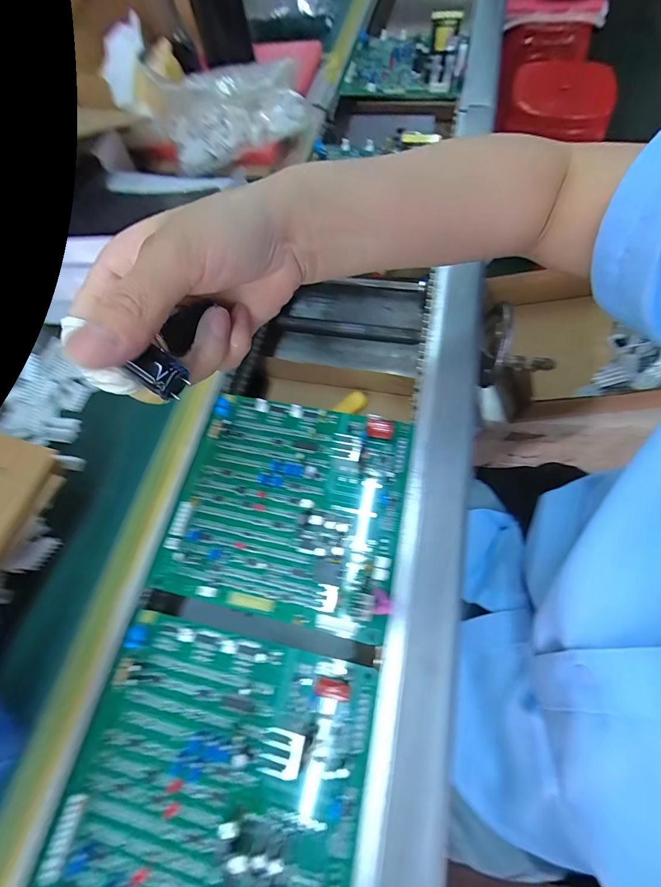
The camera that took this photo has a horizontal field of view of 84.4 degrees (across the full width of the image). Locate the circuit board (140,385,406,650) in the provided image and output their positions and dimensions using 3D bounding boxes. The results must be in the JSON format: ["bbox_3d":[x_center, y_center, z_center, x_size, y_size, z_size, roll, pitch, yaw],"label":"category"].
[{"bbox_3d":[-0.036,0.044,0.298,0.181,0.024,0.175,10,67,9],"label":"circuit board"}]

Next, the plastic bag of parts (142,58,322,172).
[{"bbox_3d":[-0.116,-0.423,0.461,0.187,0.073,0.080,-29,67,-9],"label":"plastic bag of parts"}]

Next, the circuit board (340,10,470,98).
[{"bbox_3d":[0.121,-0.625,0.579,0.179,0.056,0.167,7,68,6],"label":"circuit board"}]

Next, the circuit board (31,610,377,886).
[{"bbox_3d":[-0.076,0.219,0.223,0.180,0.020,0.176,10,67,9],"label":"circuit board"}]

